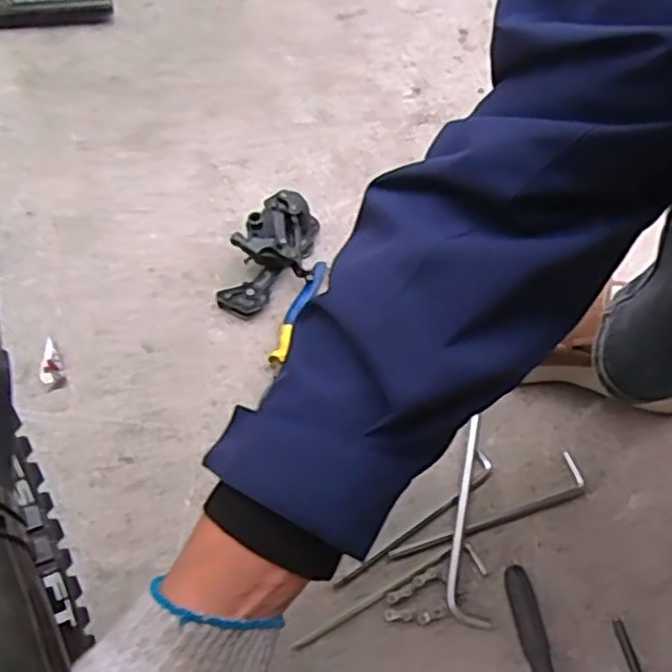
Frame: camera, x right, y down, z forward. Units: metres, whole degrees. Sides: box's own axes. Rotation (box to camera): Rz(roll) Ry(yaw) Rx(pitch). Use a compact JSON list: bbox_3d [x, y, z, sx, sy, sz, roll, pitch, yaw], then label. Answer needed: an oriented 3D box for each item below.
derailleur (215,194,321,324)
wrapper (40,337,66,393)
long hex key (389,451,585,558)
[{"bbox_3d":[-0.063,-0.084,0.696,0.076,0.063,0.128,14,58,4],"label":"derailleur"},{"bbox_3d":[-0.260,0.025,0.645,0.020,0.004,0.054,-12,60,-11],"label":"wrapper"},{"bbox_3d":[0.130,0.151,0.597,0.186,0.008,0.033,-21,62,-16],"label":"long hex key"}]

